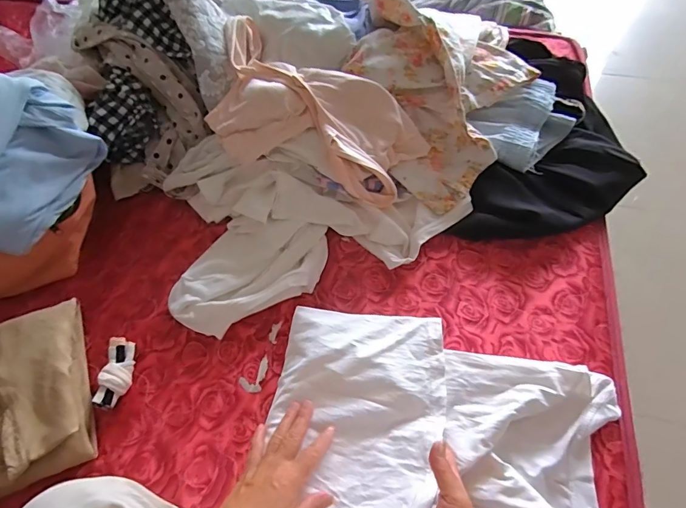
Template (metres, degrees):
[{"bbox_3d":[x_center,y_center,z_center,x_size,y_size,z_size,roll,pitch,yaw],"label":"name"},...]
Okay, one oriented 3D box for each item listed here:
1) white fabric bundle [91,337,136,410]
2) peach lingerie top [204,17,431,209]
[{"bbox_3d":[-0.308,0.160,0.570,0.035,0.026,0.092,-1,61,3],"label":"white fabric bundle"},{"bbox_3d":[-0.070,-0.214,0.670,0.380,0.097,0.201,31,67,19],"label":"peach lingerie top"}]

